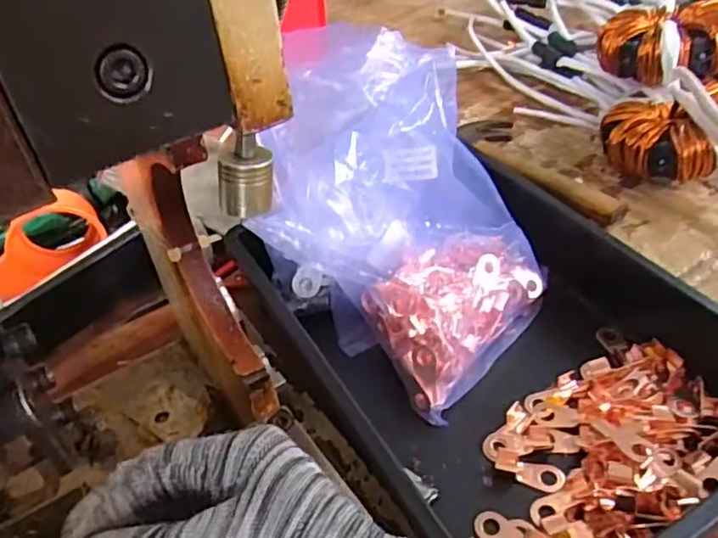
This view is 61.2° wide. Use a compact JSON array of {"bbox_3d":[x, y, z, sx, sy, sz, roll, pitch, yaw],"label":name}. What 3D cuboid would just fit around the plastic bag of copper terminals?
[{"bbox_3d":[0.031,-0.056,0.467,0.220,0.178,0.195,29,51,34],"label":"plastic bag of copper terminals"}]

